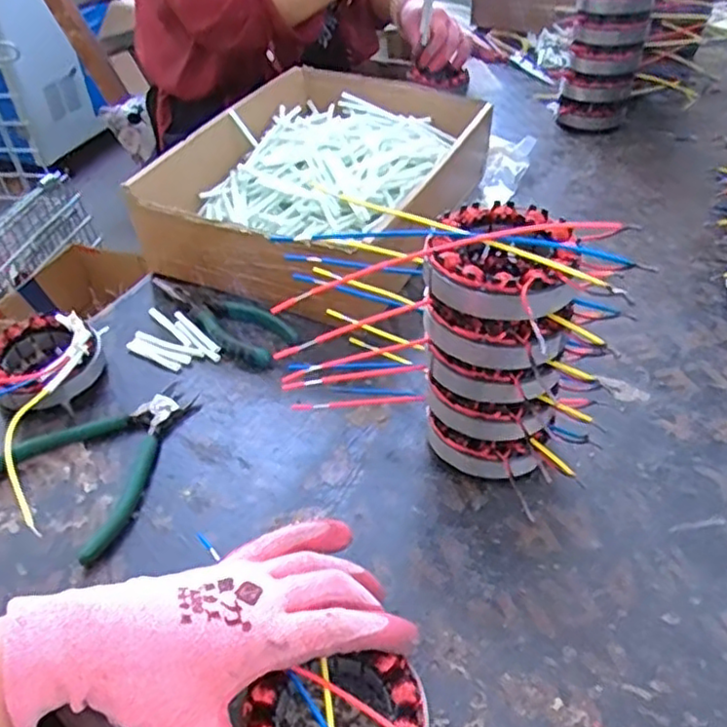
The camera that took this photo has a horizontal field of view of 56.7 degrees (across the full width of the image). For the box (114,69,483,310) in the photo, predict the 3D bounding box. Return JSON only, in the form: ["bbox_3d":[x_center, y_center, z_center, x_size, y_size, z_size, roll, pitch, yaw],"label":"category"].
[{"bbox_3d":[-0.033,-0.191,0.688,0.226,0.099,0.366,18,46,22],"label":"box"}]

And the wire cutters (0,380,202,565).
[{"bbox_3d":[-0.178,0.060,0.475,0.115,0.013,0.136,23,48,27],"label":"wire cutters"}]

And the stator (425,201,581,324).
[{"bbox_3d":[0.080,-0.060,0.380,0.081,0.029,0.083,-2,42,2],"label":"stator"}]

